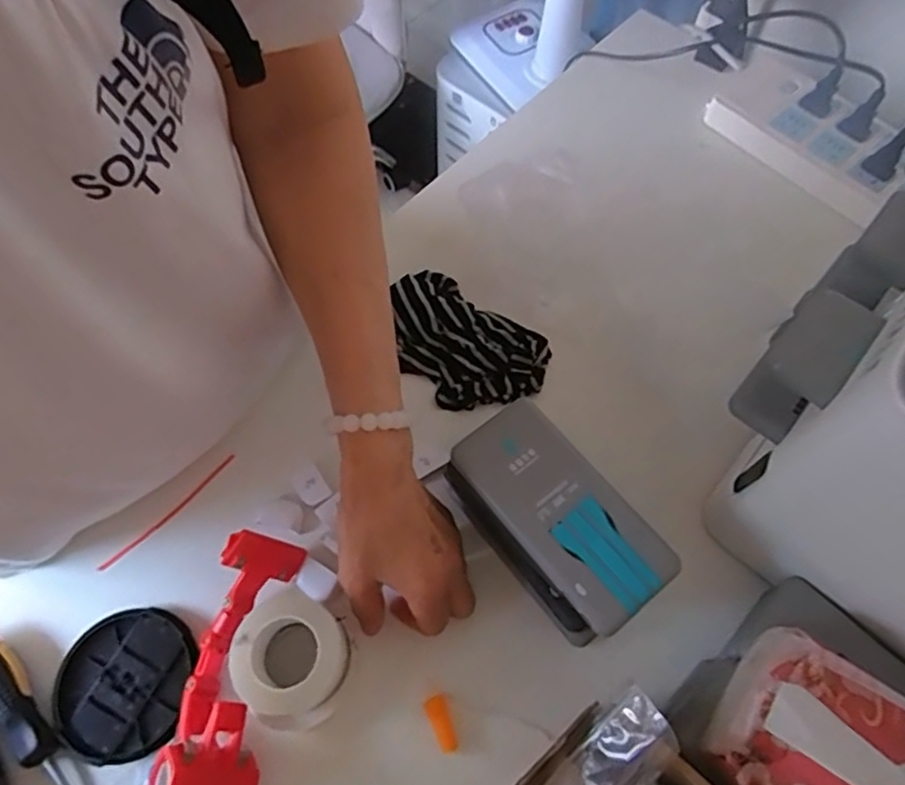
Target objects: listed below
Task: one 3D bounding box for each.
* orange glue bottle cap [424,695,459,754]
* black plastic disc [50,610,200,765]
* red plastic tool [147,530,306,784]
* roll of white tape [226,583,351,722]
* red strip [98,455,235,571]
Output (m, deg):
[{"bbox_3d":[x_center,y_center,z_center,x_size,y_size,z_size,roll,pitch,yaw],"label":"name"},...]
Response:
[{"bbox_3d":[-0.006,0.214,0.408,0.014,0.010,0.033,-24,67,-12],"label":"orange glue bottle cap"},{"bbox_3d":[-0.217,0.189,0.413,0.086,0.007,0.088,0,65,-1],"label":"black plastic disc"},{"bbox_3d":[-0.140,0.172,0.394,0.052,0.043,0.161,5,65,2],"label":"red plastic tool"},{"bbox_3d":[-0.100,0.165,0.397,0.065,0.057,0.063,0,65,-1],"label":"roll of white tape"},{"bbox_3d":[-0.210,0.089,0.471,0.006,0.006,0.117,40,70,16],"label":"red strip"}]

